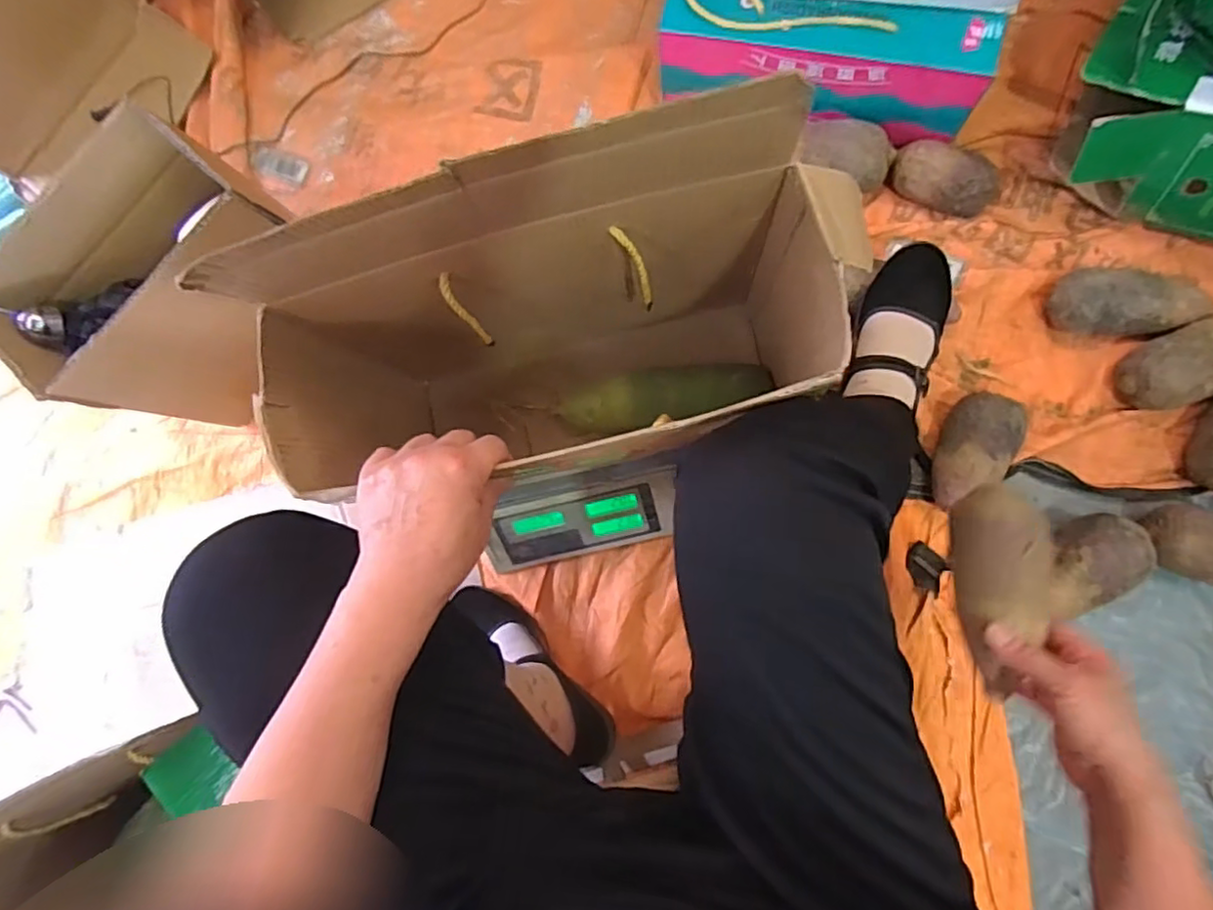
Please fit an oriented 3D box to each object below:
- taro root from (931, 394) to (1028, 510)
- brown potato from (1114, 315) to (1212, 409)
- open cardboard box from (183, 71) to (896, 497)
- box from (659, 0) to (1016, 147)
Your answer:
[{"bbox_3d":[0.382,-0.004,0.645,0.068,0.062,0.131,25,88,10],"label":"taro root"},{"bbox_3d":[0.597,-0.096,0.633,0.129,0.052,0.071,-27,81,5],"label":"brown potato"},{"bbox_3d":[-0.021,-0.070,0.488,0.389,0.381,0.163,-6,84,8],"label":"open cardboard box"},{"bbox_3d":[0.224,-0.413,0.669,0.329,0.125,0.085,11,86,10],"label":"box"}]

